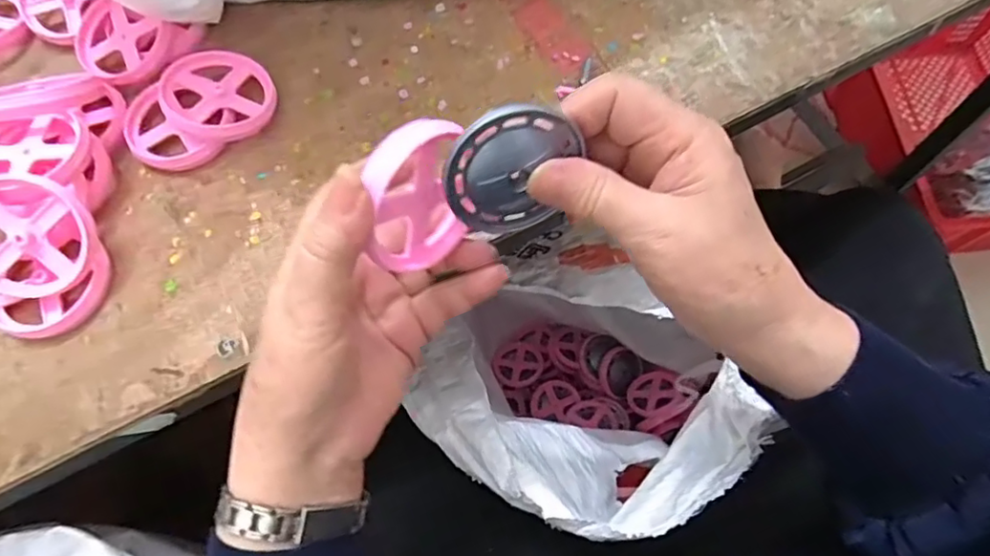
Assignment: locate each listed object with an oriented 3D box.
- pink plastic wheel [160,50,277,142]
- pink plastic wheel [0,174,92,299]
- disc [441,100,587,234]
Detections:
[{"bbox_3d":[-0.169,-0.112,0.363,0.063,0.008,0.061,-13,71,-19],"label":"pink plastic wheel"},{"bbox_3d":[-0.248,-0.022,0.314,0.065,0.014,0.063,1,102,-7],"label":"pink plastic wheel"},{"bbox_3d":[0.006,-0.045,0.238,0.055,0.052,0.015,-33,45,10],"label":"disc"}]

